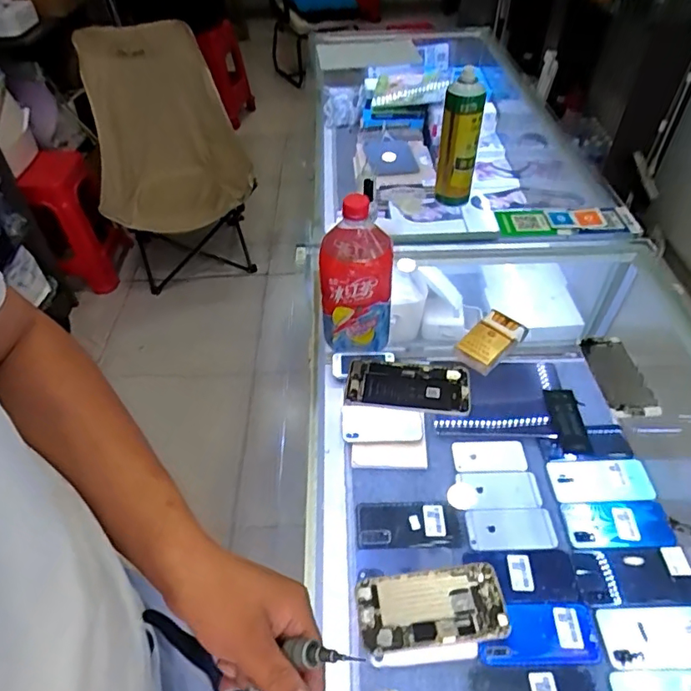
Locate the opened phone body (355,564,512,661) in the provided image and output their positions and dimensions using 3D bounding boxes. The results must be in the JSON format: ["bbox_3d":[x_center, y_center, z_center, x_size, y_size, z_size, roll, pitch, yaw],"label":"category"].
[{"bbox_3d":[0.081,0.247,0.498,0.137,0.011,0.068,-7,46,-5],"label":"opened phone body"}]

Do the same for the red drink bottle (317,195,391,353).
[{"bbox_3d":[0.015,-0.090,0.669,0.088,0.205,0.078,4,46,6],"label":"red drink bottle"}]

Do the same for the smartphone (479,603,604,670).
[{"bbox_3d":[0.264,0.397,0.722,0.158,0.011,0.079,0,46,2],"label":"smartphone"}]

